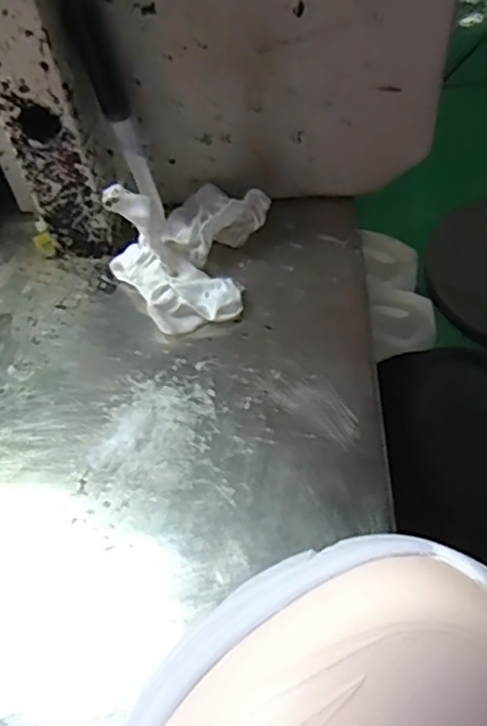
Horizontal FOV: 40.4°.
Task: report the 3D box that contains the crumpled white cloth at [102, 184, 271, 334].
[{"bbox_3d":[-0.036,-0.077,0.379,0.084,0.066,0.100,12,56,12],"label":"crumpled white cloth"}]

